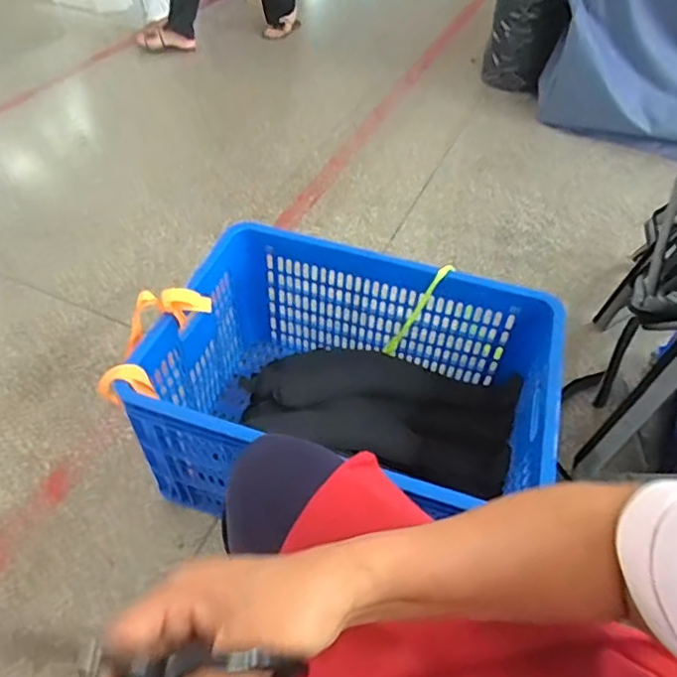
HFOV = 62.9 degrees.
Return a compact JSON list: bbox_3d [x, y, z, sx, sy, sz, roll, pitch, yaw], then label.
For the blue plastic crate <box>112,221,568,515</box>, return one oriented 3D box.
[{"bbox_3d":[0.024,0.098,0.935,0.582,0.304,0.399,14,50,8],"label":"blue plastic crate"}]

